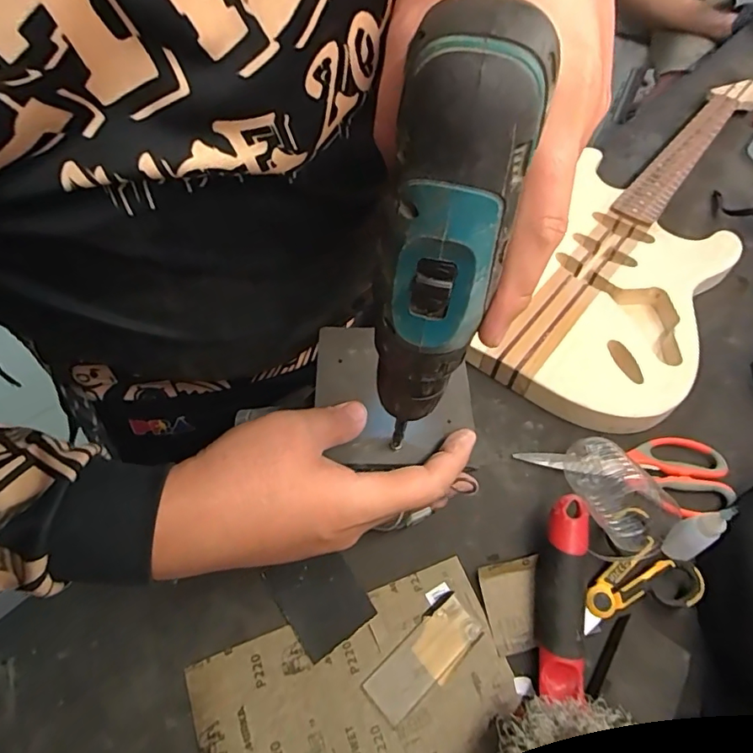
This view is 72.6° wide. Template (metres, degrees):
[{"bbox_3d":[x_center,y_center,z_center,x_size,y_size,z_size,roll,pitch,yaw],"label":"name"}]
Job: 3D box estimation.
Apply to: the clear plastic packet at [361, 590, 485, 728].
[{"bbox_3d":[0.038,0.217,0.395,0.097,0.004,0.041,-36,65,-26],"label":"clear plastic packet"}]

